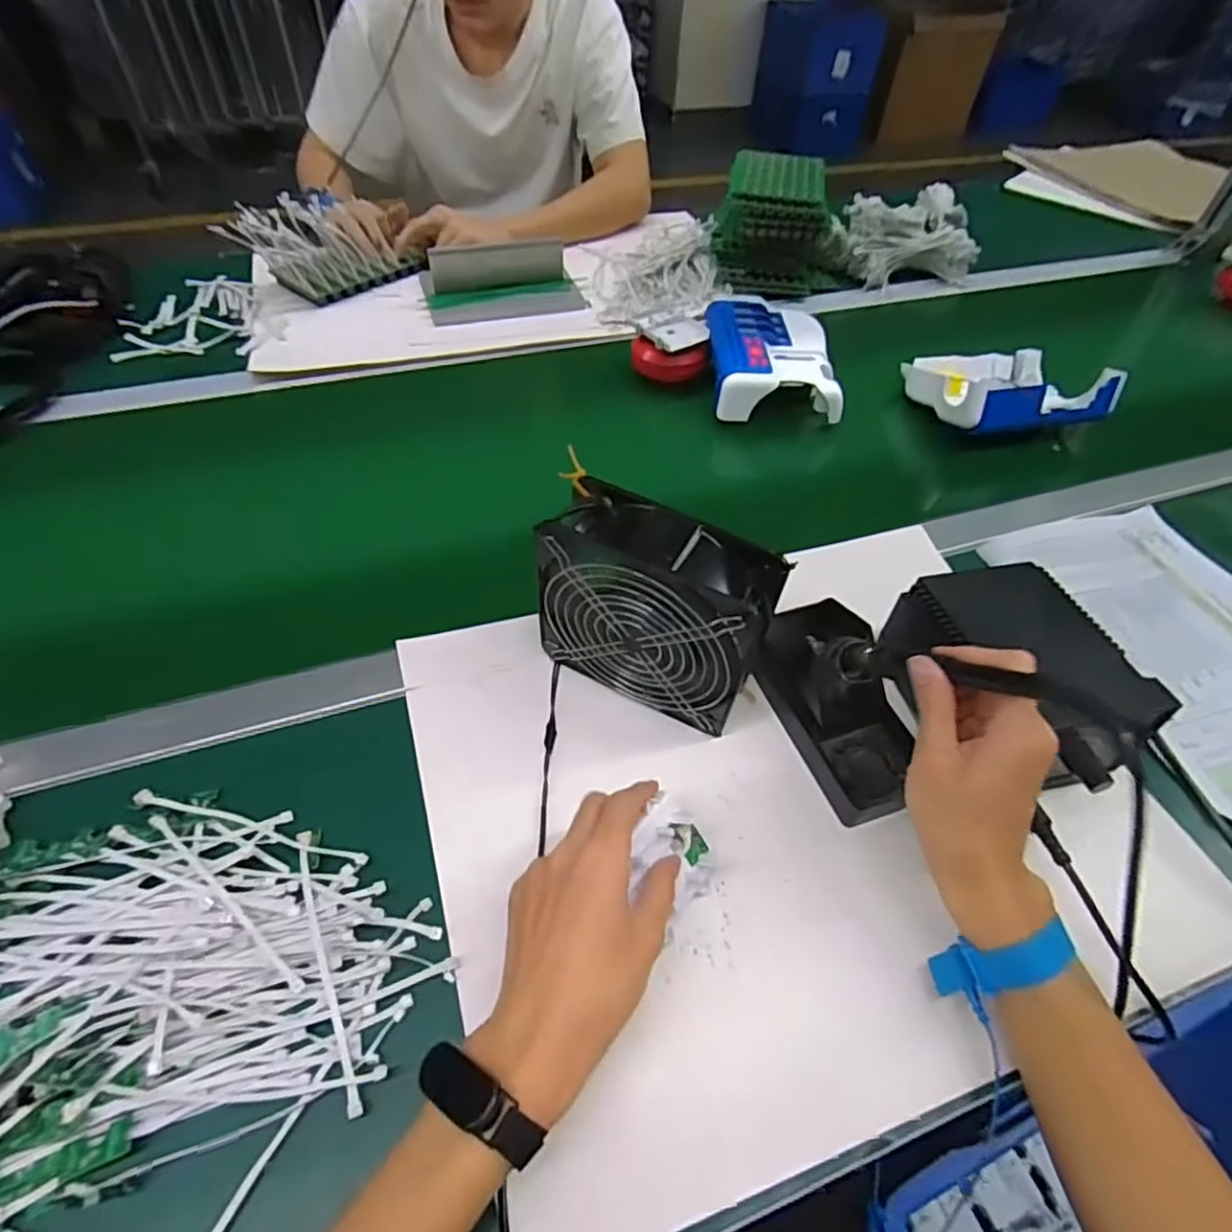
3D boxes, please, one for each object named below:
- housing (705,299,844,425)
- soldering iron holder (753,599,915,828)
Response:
[{"bbox_3d":[0.176,-0.295,0.767,0.136,0.056,0.168,1,51,-2],"label":"housing"},{"bbox_3d":[0.166,0.052,0.473,0.076,0.085,0.157,-14,53,-14],"label":"soldering iron holder"}]

